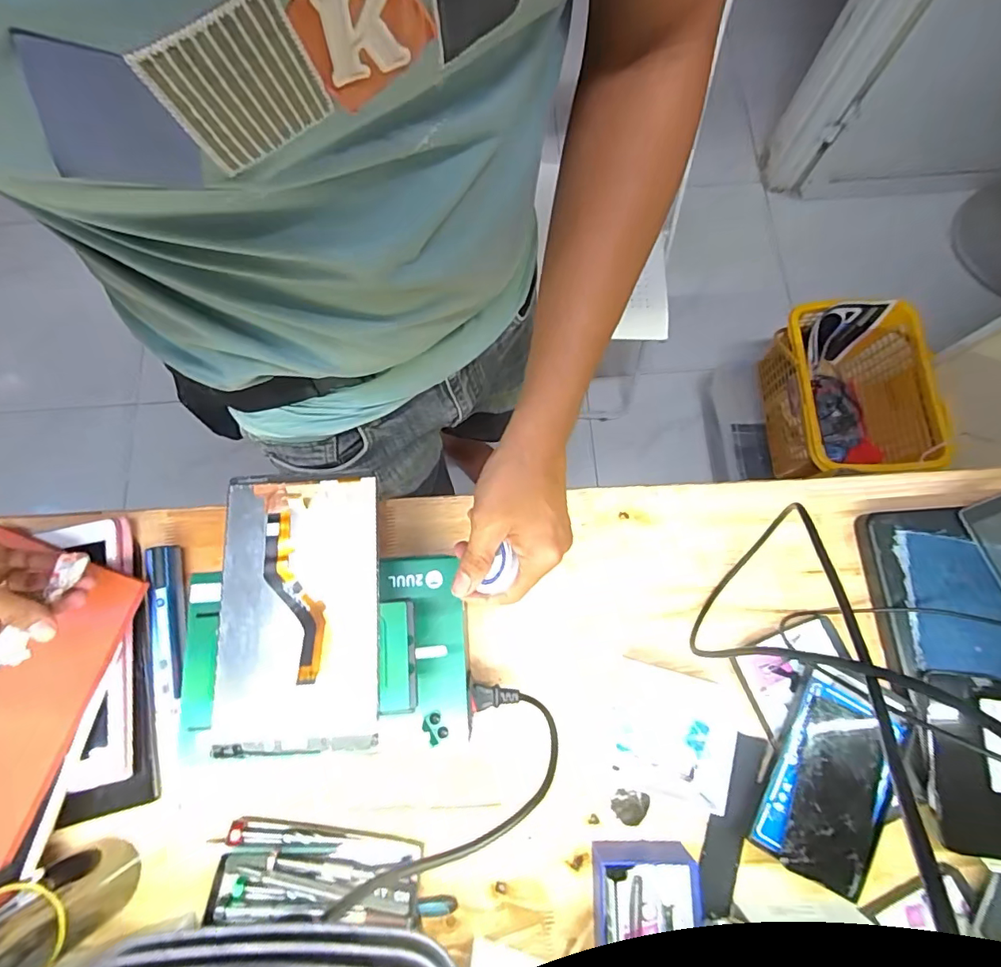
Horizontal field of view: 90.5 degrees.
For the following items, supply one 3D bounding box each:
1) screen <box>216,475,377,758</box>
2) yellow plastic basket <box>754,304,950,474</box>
[{"bbox_3d":[-0.150,0.091,0.367,0.117,0.014,0.197,-3,76,-2],"label":"screen"},{"bbox_3d":[0.706,-0.171,1.036,0.235,0.204,0.355,2,76,0],"label":"yellow plastic basket"}]

